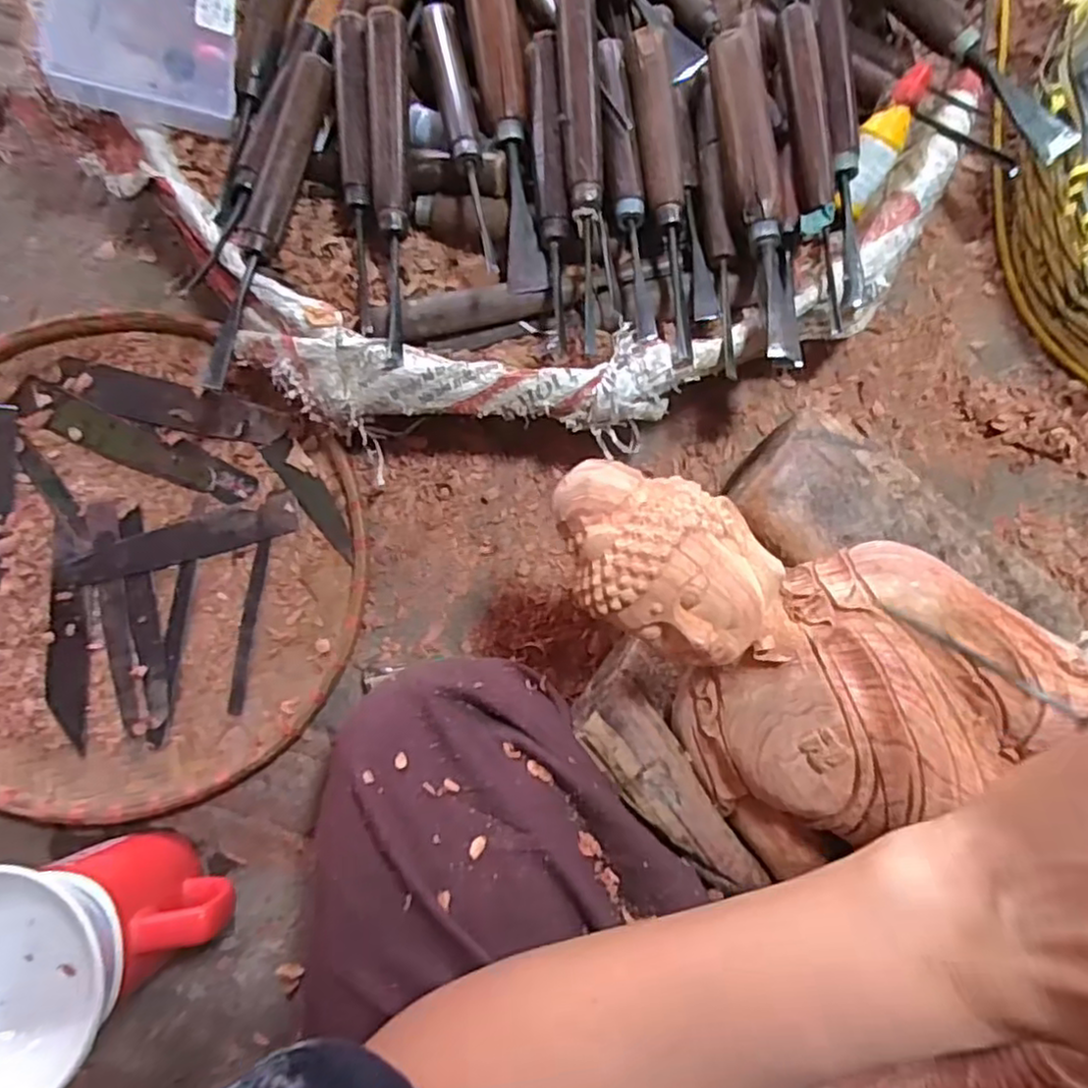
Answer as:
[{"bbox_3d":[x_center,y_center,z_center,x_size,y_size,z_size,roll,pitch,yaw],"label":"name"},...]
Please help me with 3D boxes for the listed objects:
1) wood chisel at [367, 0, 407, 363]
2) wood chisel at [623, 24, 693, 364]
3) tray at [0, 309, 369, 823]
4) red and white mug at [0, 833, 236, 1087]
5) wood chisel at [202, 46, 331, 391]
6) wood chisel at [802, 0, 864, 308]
[{"bbox_3d":[-0.078,-0.185,0.365,0.019,0.025,0.182,-3,83,0],"label":"wood chisel"},{"bbox_3d":[0.065,-0.184,0.368,0.021,0.021,0.179,-7,83,-1],"label":"wood chisel"},{"bbox_3d":[-0.260,0.008,0.425,0.304,0.043,0.286,0,84,2],"label":"tray"},{"bbox_3d":[-0.229,0.189,0.348,0.101,0.138,0.091,40,87,5],"label":"red and white mug"},{"bbox_3d":[-0.151,-0.171,0.375,0.020,0.024,0.183,18,83,2],"label":"wood chisel"},{"bbox_3d":[0.156,-0.216,0.369,0.022,0.023,0.182,-5,83,0],"label":"wood chisel"}]

